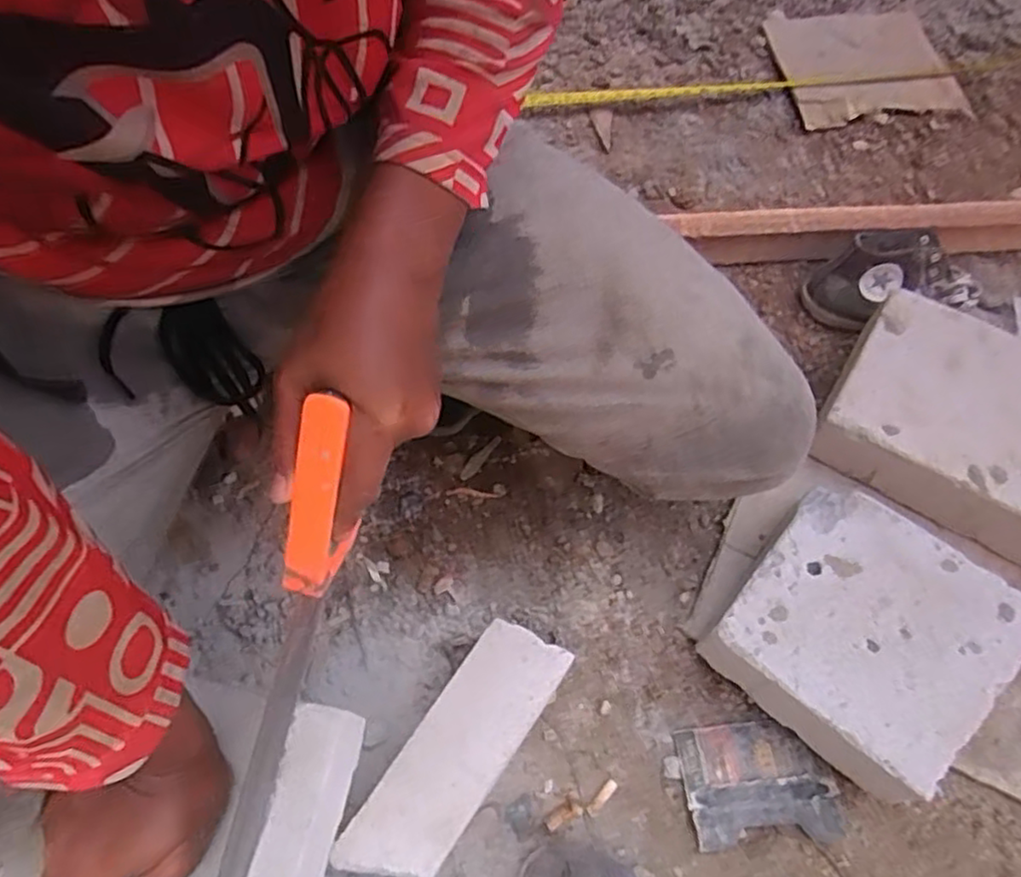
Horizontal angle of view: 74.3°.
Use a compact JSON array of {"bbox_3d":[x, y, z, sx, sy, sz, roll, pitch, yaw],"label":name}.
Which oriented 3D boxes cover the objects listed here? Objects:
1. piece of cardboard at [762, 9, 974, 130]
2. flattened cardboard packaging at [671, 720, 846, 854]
[{"bbox_3d":[0.542,-0.581,1.023,0.257,0.025,0.294,-5,62,-2],"label":"piece of cardboard"},{"bbox_3d":[0.206,0.285,0.560,0.121,0.011,0.089,-5,62,-3],"label":"flattened cardboard packaging"}]

